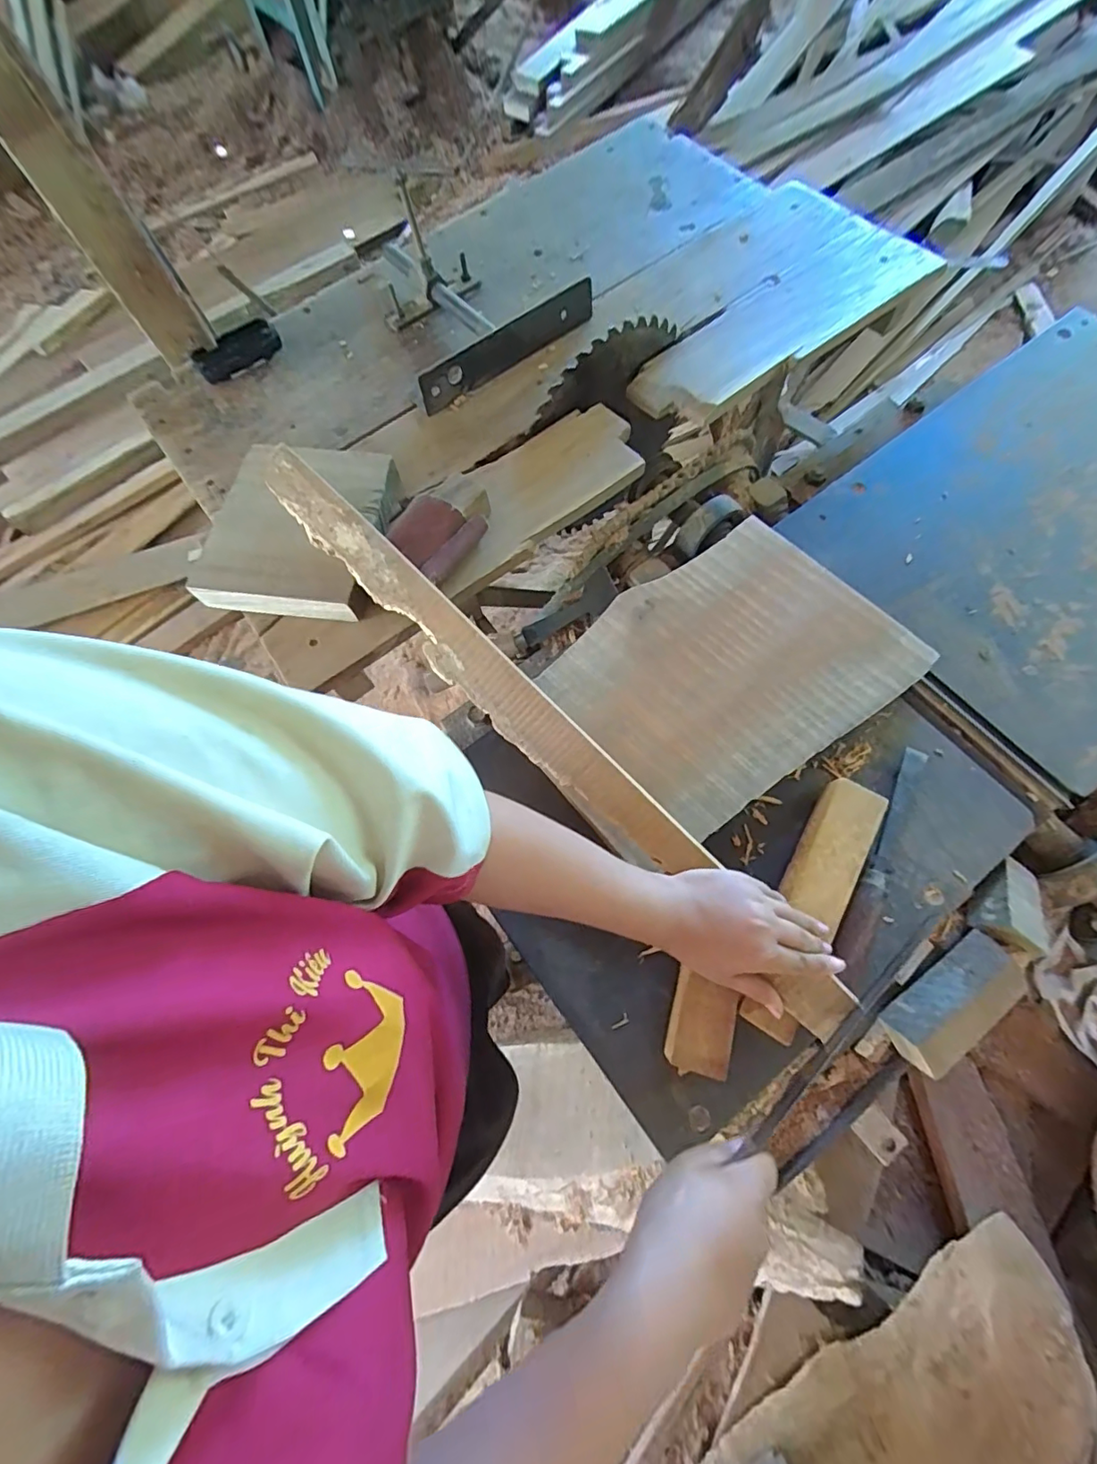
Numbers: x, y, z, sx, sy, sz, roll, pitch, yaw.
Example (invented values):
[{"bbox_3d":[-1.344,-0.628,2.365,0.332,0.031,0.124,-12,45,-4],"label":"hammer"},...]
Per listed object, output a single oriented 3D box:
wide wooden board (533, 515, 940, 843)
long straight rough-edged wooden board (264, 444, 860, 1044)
[{"bbox_3d":[0.179,-0.066,0.536,0.302,0.026,0.238,-38,73,-8],"label":"wide wooden board"},{"bbox_3d":[-0.026,-0.026,0.478,0.053,0.025,0.706,-43,78,-10],"label":"long straight rough-edged wooden board"}]

